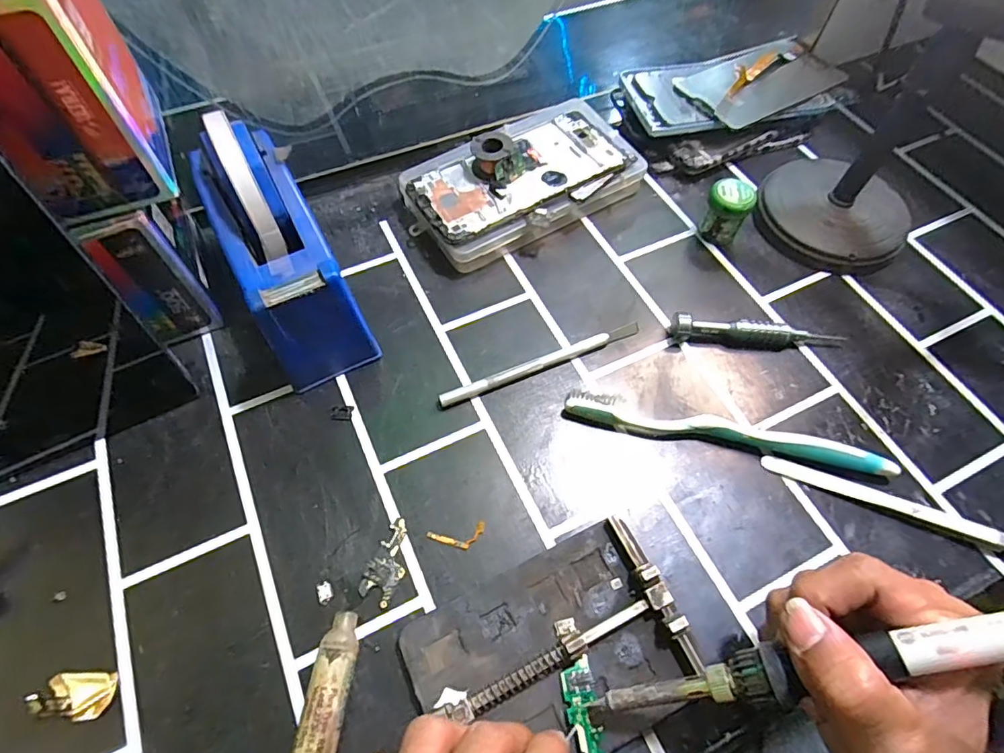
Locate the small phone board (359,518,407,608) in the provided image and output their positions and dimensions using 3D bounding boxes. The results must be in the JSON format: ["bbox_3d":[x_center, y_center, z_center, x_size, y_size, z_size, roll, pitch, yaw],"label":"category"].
[{"bbox_3d":[-0.059,0.097,0.274,0.019,0.004,0.041,23,62,13],"label":"small phone board"}]

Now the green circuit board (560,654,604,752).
[{"bbox_3d":[0.038,0.156,0.232,0.014,0.004,0.052,-7,57,-5],"label":"green circuit board"}]

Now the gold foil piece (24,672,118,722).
[{"bbox_3d":[-0.198,0.147,0.239,0.033,0.009,0.019,0,59,0],"label":"gold foil piece"}]

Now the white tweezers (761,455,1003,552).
[{"bbox_3d":[0.223,0.072,0.290,0.140,0.009,0.011,21,62,12],"label":"white tweezers"}]

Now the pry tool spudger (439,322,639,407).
[{"bbox_3d":[0.027,-0.008,0.332,0.138,0.009,0.008,-21,62,-12],"label":"pry tool spudger"}]

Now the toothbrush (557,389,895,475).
[{"bbox_3d":[0.130,0.033,0.306,0.184,0.013,0.018,12,60,6],"label":"toothbrush"}]

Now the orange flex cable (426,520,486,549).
[{"bbox_3d":[-0.024,0.087,0.281,0.032,0.004,0.012,-9,60,-6],"label":"orange flex cable"}]

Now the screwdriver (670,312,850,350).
[{"bbox_3d":[0.167,-0.027,0.339,0.109,0.018,0.015,6,60,3],"label":"screwdriver"}]

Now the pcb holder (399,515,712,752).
[{"bbox_3d":[0.023,0.130,0.245,0.126,0.021,0.087,-18,61,-11],"label":"pcb holder"}]

